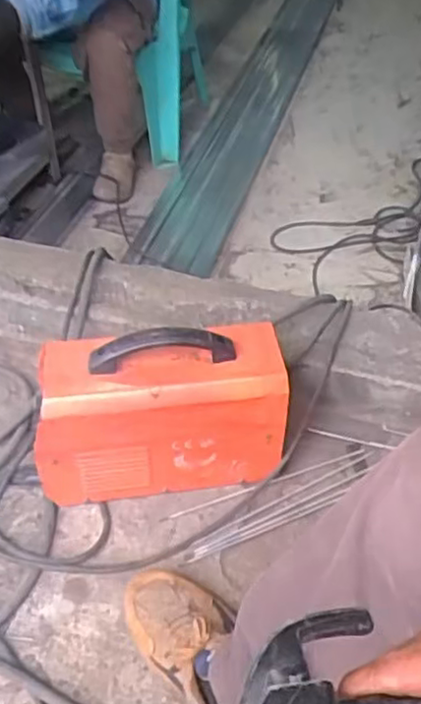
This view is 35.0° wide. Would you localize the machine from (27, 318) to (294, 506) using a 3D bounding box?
[{"bbox_3d":[-0.067,0.083,0.915,0.327,0.240,0.125,-5,45,-5],"label":"machine"}]

